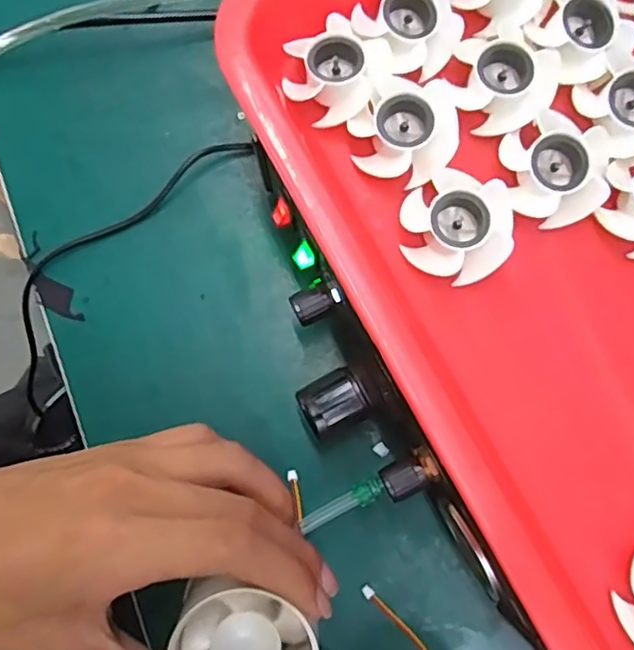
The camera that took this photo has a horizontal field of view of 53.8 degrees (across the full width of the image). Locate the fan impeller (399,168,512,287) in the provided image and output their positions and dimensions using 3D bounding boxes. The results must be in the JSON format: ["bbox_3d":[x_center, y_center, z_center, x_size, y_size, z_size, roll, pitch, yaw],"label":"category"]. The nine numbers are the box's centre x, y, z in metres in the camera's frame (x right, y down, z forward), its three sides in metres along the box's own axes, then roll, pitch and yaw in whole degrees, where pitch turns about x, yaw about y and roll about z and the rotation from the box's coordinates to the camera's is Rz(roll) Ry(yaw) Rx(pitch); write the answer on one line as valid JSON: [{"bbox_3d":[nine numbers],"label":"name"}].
[{"bbox_3d":[0.054,-0.039,0.247,0.042,0.016,0.043,0,80,0],"label":"fan impeller"}]

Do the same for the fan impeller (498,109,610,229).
[{"bbox_3d":[0.094,-0.062,0.248,0.042,0.016,0.041,0,80,0],"label":"fan impeller"}]

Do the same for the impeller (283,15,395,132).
[{"bbox_3d":[0.007,-0.105,0.258,0.040,0.017,0.039,0,80,0],"label":"impeller"}]

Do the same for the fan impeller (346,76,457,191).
[{"bbox_3d":[0.035,-0.080,0.254,0.040,0.015,0.041,0,80,0],"label":"fan impeller"}]

